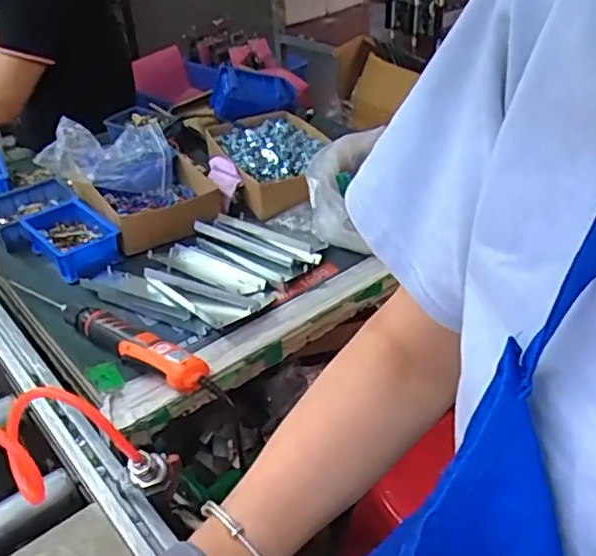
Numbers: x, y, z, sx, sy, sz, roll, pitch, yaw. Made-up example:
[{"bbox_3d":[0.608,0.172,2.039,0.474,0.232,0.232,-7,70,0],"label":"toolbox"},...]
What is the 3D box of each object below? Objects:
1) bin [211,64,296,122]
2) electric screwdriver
[{"bbox_3d":[-0.090,-0.368,1.232,0.155,0.092,0.062,-14,38,-15],"label":"bin"},{"bbox_3d":[-0.251,0.067,0.819,0.344,0.047,0.042,23,44,31],"label":"electric screwdriver"}]

